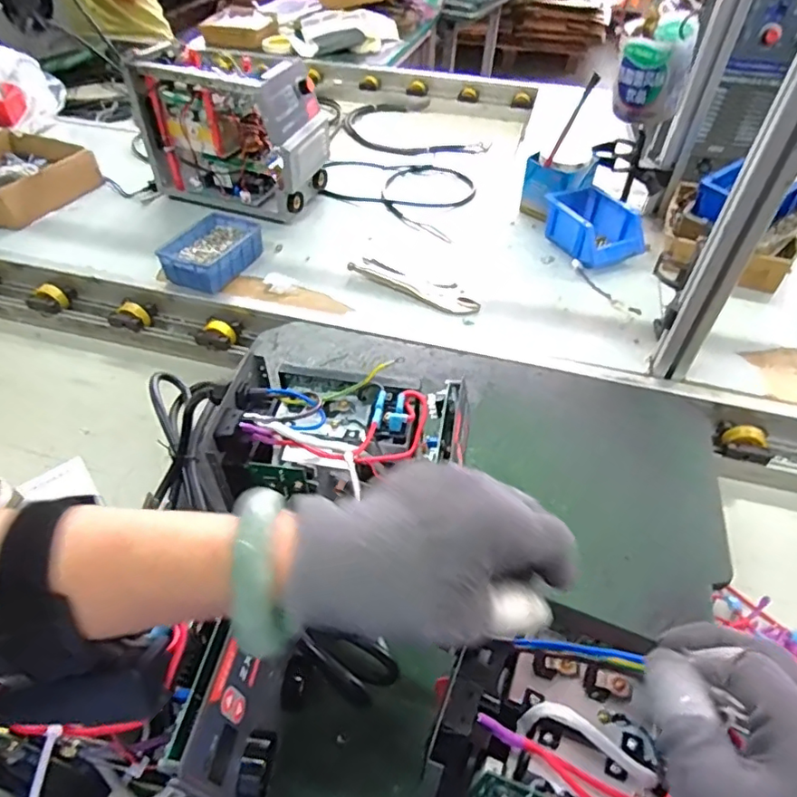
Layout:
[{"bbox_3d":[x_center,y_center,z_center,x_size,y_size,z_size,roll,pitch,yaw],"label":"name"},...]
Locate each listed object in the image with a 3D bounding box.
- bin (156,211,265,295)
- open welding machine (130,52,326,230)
[{"bbox_3d":[-0.293,-0.231,0.877,0.102,0.048,0.149,18,49,15],"label":"bin"},{"bbox_3d":[-0.283,-0.460,0.974,0.292,0.235,0.149,20,50,16],"label":"open welding machine"}]

